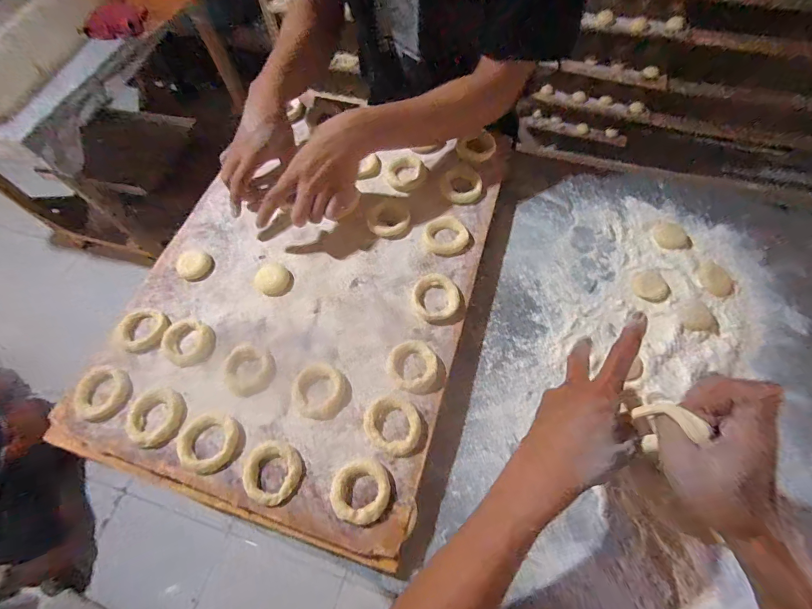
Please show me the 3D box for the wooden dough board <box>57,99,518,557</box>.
[{"bbox_3d":[-0.121,-0.041,0.491,0.422,0.029,0.570,14,65,9],"label":"wooden dough board"}]

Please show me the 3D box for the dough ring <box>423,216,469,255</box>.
[{"bbox_3d":[0.055,-0.095,0.505,0.059,0.008,0.058,-1,64,2],"label":"dough ring"}]

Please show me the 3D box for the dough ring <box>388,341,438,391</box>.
[{"bbox_3d":[0.008,0.070,0.427,0.057,0.017,0.055,-1,64,2],"label":"dough ring"}]

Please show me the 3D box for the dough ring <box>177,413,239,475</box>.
[{"bbox_3d":[-0.213,0.148,0.399,0.059,0.008,0.063,-1,64,2],"label":"dough ring"}]

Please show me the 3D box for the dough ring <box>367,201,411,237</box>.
[{"bbox_3d":[-0.025,-0.121,0.517,0.055,0.010,0.059,-1,64,2],"label":"dough ring"}]

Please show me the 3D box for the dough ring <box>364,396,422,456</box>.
[{"bbox_3d":[-0.014,0.130,0.400,0.062,0.008,0.055,18,66,11],"label":"dough ring"}]

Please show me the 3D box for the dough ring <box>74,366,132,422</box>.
[{"bbox_3d":[-0.348,0.101,0.421,0.058,0.015,0.060,-1,64,2],"label":"dough ring"}]

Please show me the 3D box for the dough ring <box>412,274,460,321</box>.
[{"bbox_3d":[0.038,-0.008,0.465,0.056,0.013,0.062,-14,64,-4],"label":"dough ring"}]

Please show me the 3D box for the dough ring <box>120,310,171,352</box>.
[{"bbox_3d":[-0.326,0.030,0.454,0.056,0.007,0.053,-1,64,2],"label":"dough ring"}]

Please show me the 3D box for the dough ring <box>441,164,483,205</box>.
[{"bbox_3d":[0.082,-0.175,0.538,0.058,0.023,0.057,5,64,5],"label":"dough ring"}]

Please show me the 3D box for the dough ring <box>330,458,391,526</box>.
[{"bbox_3d":[-0.046,0.188,0.372,0.058,0.013,0.057,-1,64,2],"label":"dough ring"}]

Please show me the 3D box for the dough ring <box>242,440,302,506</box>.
[{"bbox_3d":[-0.139,0.173,0.382,0.057,0.009,0.058,-1,64,2],"label":"dough ring"}]

